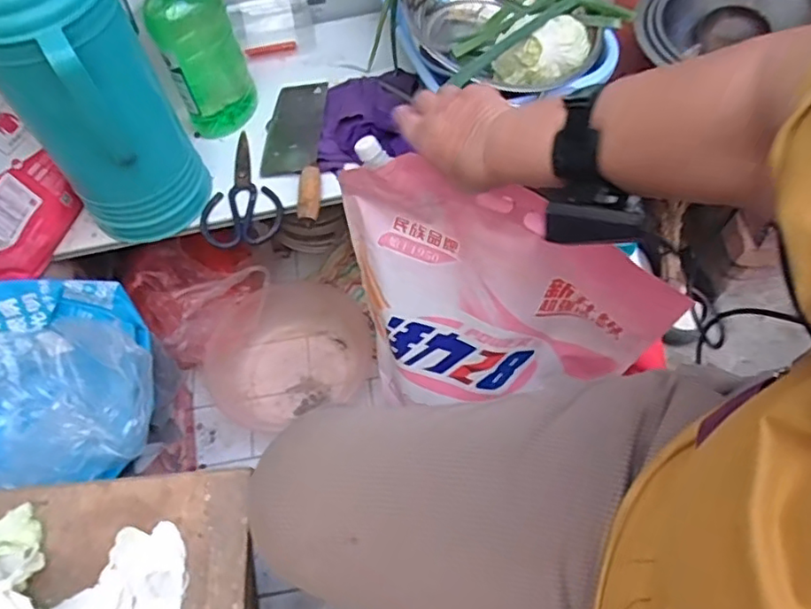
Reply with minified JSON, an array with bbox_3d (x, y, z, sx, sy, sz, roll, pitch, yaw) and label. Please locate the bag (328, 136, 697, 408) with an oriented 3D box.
[{"bbox_3d":[0.084,0.010,0.681,0.357,0.307,0.135,17,62,14],"label":"bag"}]

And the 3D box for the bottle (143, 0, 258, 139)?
[{"bbox_3d":[-0.263,-0.334,0.767,0.094,0.234,0.069,-18,59,-6],"label":"bottle"}]

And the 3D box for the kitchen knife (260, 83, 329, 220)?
[{"bbox_3d":[-0.152,-0.210,0.804,0.082,0.025,0.241,-2,59,3],"label":"kitchen knife"}]

